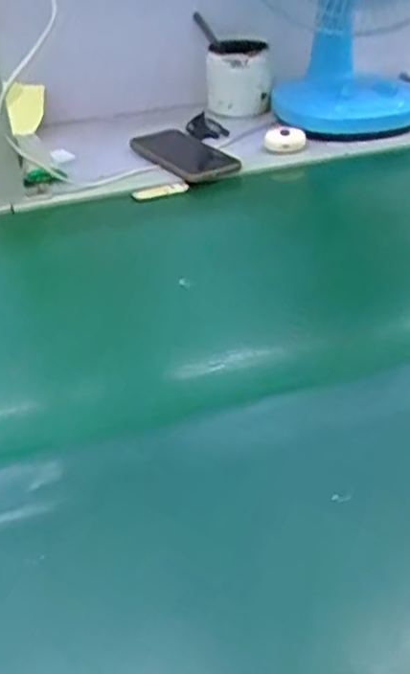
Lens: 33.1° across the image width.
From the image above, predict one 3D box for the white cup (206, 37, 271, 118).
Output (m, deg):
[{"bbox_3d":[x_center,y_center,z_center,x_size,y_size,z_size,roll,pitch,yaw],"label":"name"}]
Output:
[{"bbox_3d":[0.048,-0.373,0.985,0.084,0.100,0.092,-2,35,2],"label":"white cup"}]

